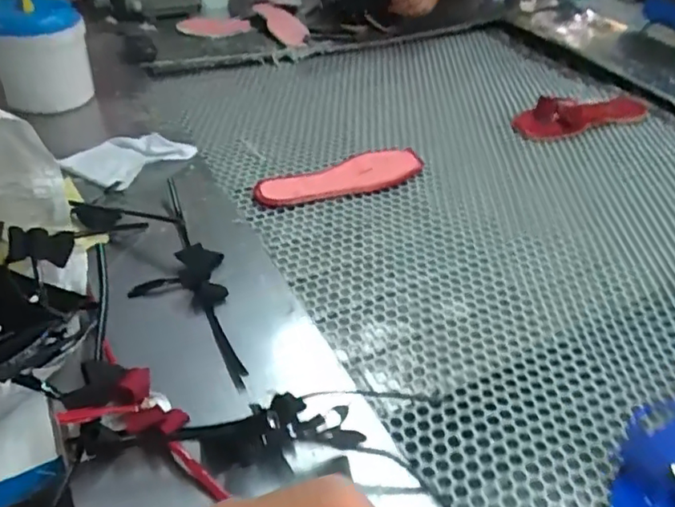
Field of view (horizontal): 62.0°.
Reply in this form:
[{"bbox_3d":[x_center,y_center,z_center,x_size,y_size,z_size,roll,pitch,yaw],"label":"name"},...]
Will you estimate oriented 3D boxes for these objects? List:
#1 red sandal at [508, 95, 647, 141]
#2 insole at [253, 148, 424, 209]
[{"bbox_3d":[0.445,-0.255,0.988,0.273,0.055,0.076,-14,43,-19],"label":"red sandal"},{"bbox_3d":[0.010,-0.108,0.808,0.262,0.012,0.084,-21,46,-26],"label":"insole"}]

